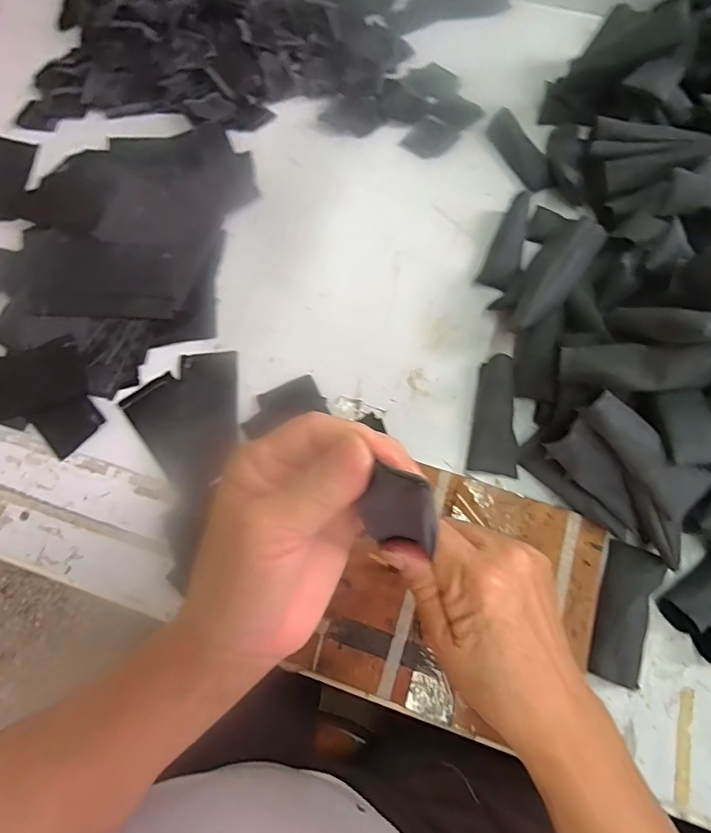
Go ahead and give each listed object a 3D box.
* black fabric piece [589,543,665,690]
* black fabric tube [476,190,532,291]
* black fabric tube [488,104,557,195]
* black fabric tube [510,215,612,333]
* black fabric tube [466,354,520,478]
[{"bbox_3d":[0.206,0.150,0.359,0.039,0.024,0.098,23,71,9],"label":"black fabric piece"},{"bbox_3d":[0.159,-0.179,0.481,0.033,0.026,0.106,23,71,9],"label":"black fabric tube"},{"bbox_3d":[0.181,-0.296,0.527,0.027,0.018,0.114,-22,71,-8],"label":"black fabric tube"},{"bbox_3d":[0.169,-0.114,0.397,0.028,0.018,0.106,38,94,13],"label":"black fabric tube"},{"bbox_3d":[0.124,-0.002,0.411,0.039,0.026,0.100,9,70,4],"label":"black fabric tube"}]

